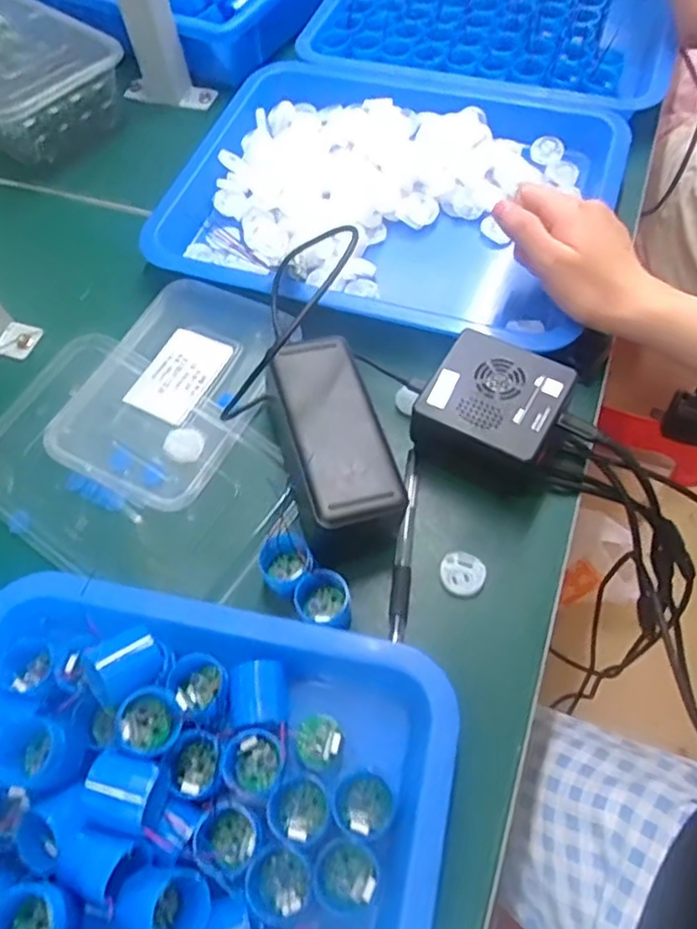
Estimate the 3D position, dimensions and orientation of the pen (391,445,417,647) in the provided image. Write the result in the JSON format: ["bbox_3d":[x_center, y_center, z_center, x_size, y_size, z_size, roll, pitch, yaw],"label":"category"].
[{"bbox_3d":[0.033,0.045,0.391,0.010,0.007,0.121,4,61,6],"label":"pen"}]

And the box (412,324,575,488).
[{"bbox_3d":[0.091,-0.031,0.407,0.081,0.049,0.074,25,65,17],"label":"box"}]

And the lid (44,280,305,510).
[{"bbox_3d":[-0.116,-0.058,0.455,0.116,0.010,0.170,23,65,16],"label":"lid"}]

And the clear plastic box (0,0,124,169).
[{"bbox_3d":[-0.305,-0.348,0.593,0.196,0.063,0.136,35,68,21],"label":"clear plastic box"}]

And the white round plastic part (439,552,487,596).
[{"bbox_3d":[0.066,0.064,0.384,0.026,0.006,0.025,-2,61,3],"label":"white round plastic part"}]

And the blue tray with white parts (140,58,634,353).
[{"bbox_3d":[0.035,-0.214,0.532,0.323,0.054,0.262,16,63,12],"label":"blue tray with white parts"}]

